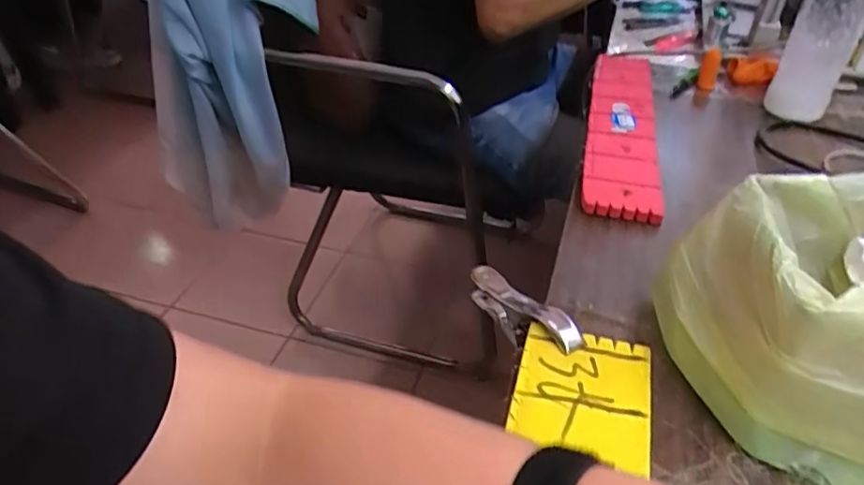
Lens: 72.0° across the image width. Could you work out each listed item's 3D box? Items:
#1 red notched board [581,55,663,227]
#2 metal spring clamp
[{"bbox_3d":[0.209,-0.132,0.656,0.072,0.017,0.353,9,39,12],"label":"red notched board"},{"bbox_3d":[0.070,0.053,0.445,0.024,0.046,0.118,-22,24,-25],"label":"metal spring clamp"}]

